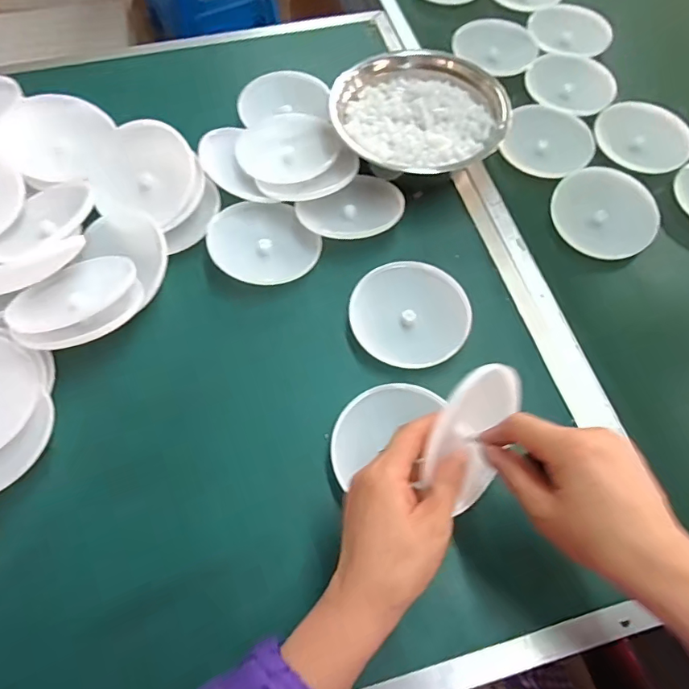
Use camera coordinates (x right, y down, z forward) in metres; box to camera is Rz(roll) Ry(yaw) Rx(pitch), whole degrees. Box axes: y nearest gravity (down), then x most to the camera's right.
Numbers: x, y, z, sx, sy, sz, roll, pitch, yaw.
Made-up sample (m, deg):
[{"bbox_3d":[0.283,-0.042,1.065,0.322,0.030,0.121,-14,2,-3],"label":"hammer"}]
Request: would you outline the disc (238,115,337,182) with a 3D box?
[{"bbox_3d":[-0.064,-0.220,0.549,0.108,0.017,0.085,-21,66,-11],"label":"disc"}]

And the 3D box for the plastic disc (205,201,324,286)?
[{"bbox_3d":[-0.083,-0.104,0.503,0.103,0.020,0.095,0,64,-1],"label":"plastic disc"}]

